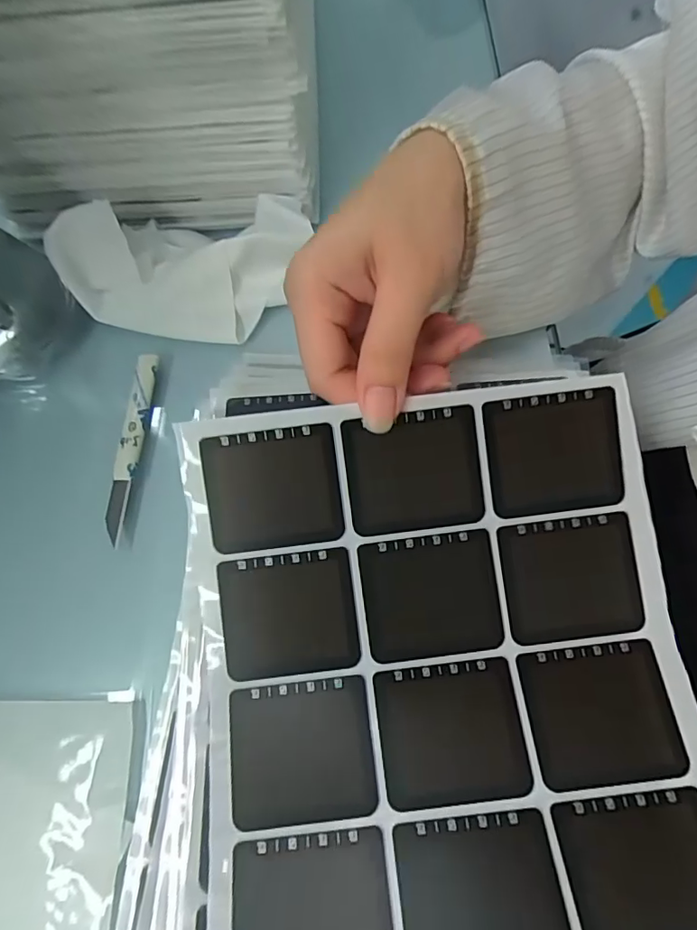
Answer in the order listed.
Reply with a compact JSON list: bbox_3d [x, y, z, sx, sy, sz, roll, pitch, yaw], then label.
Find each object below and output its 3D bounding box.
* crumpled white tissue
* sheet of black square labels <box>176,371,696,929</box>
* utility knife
[{"bbox_3d":[-0.095,-0.117,0.299,0.137,0.037,0.085,-4,67,2],"label":"crumpled white tissue"},{"bbox_3d":[0.041,0.096,0.191,0.187,0.042,0.249,-7,67,0],"label":"sheet of black square labels"},{"bbox_3d":[-0.112,-0.012,0.276,0.017,0.004,0.105,4,68,5],"label":"utility knife"}]

